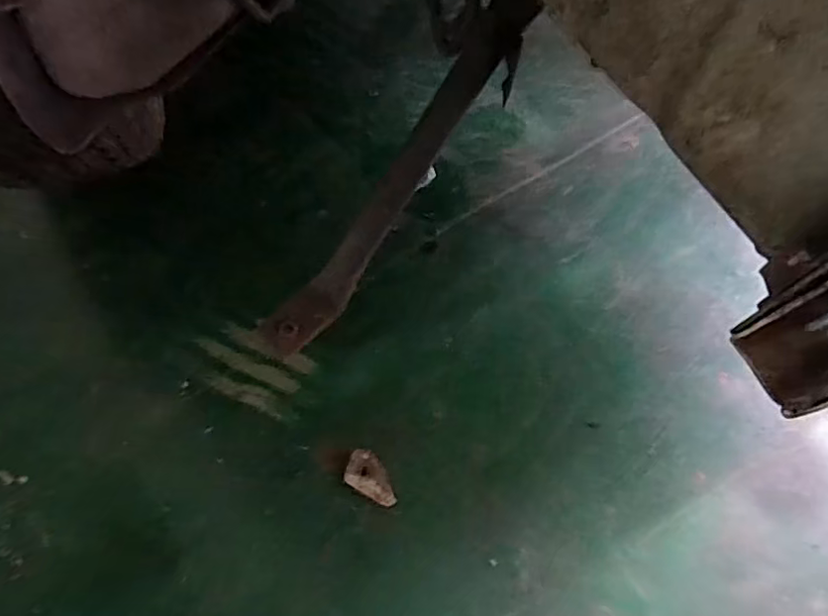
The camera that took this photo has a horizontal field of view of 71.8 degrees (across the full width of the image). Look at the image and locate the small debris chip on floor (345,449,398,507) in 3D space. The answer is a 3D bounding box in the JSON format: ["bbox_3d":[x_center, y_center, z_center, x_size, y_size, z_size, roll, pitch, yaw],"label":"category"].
[{"bbox_3d":[-0.046,0.194,0.654,0.068,0.013,0.043,29,64,9],"label":"small debris chip on floor"}]

